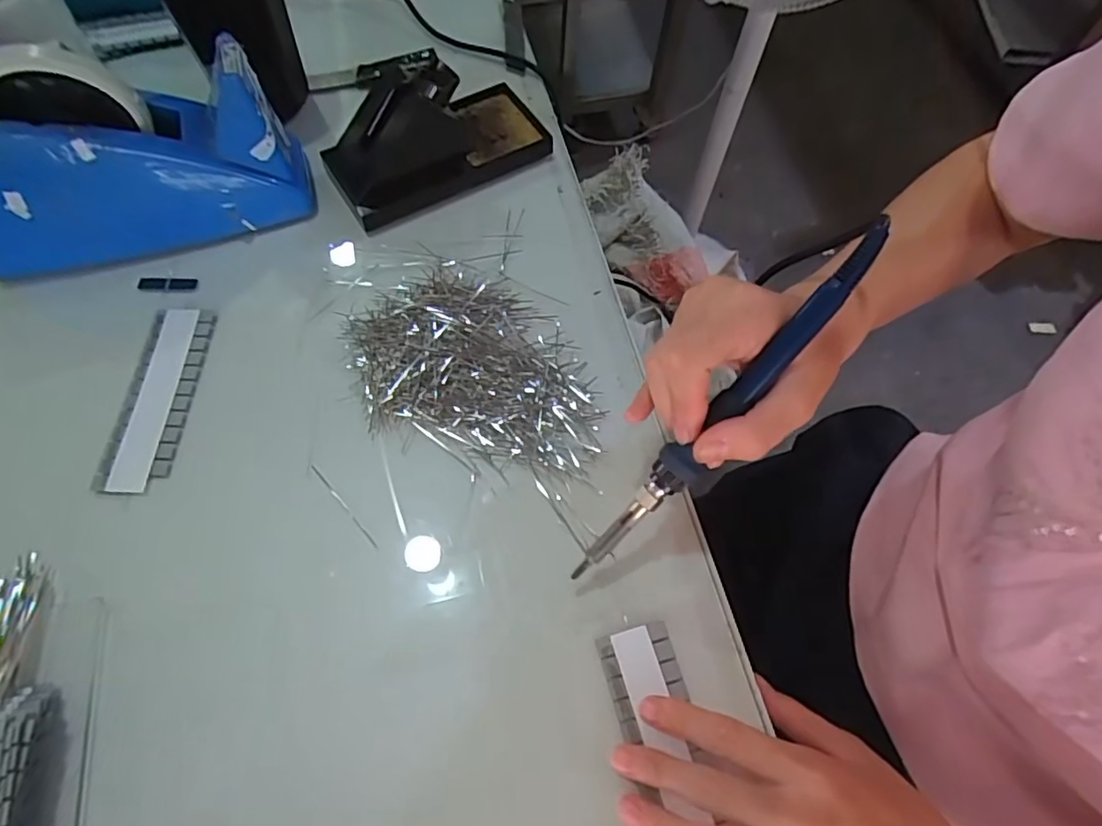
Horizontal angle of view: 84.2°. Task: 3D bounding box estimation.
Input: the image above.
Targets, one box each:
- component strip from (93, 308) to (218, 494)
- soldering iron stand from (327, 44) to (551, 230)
[{"bbox_3d":[-0.244,-0.012,0.376,0.039,0.004,0.125,2,64,-1],"label":"component strip"},{"bbox_3d":[-0.083,-0.211,0.444,0.161,0.072,0.076,-31,69,-16],"label":"soldering iron stand"}]

